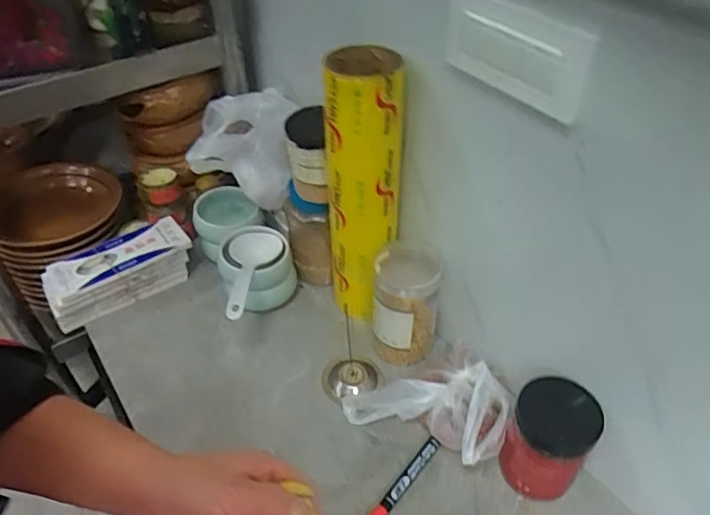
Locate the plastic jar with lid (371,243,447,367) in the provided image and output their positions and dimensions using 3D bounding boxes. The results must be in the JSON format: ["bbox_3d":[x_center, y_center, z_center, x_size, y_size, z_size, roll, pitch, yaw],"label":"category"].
[{"bbox_3d":[0.064,0.060,0.703,0.082,0.142,0.084,9,43,10],"label":"plastic jar with lid"}]

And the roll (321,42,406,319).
[{"bbox_3d":[0.008,-0.072,0.687,0.084,0.356,0.076,-2,42,-2],"label":"roll"}]

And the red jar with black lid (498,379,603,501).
[{"bbox_3d":[0.203,0.192,0.587,0.078,0.114,0.074,0,42,0],"label":"red jar with black lid"}]

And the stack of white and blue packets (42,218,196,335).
[{"bbox_3d":[-0.350,0.021,0.822,0.206,0.069,0.099,-31,50,-29],"label":"stack of white and blue packets"}]

